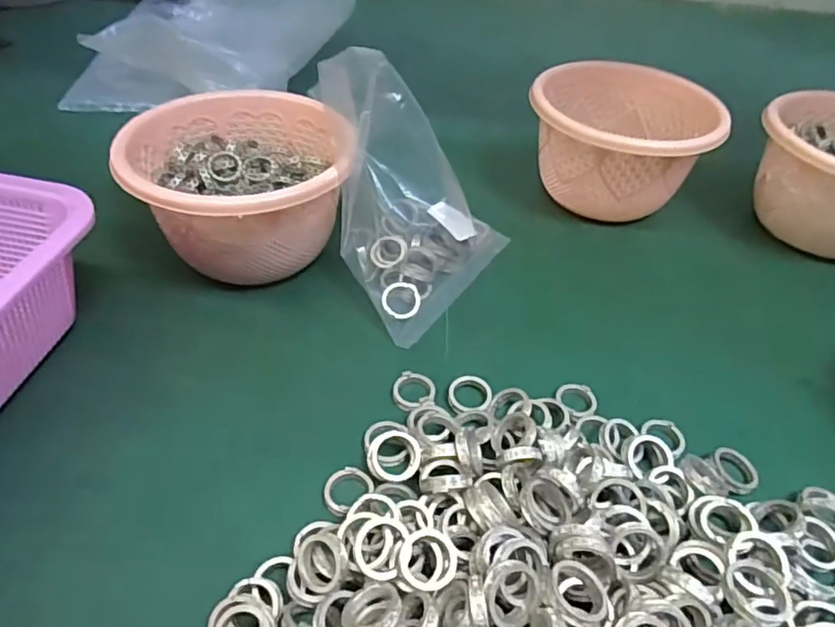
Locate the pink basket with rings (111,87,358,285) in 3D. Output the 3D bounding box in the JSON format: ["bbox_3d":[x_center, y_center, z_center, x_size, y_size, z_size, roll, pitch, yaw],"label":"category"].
[{"bbox_3d":[-0.123,-0.082,0.397,0.137,0.095,0.141,-19,48,-23],"label":"pink basket with rings"}]

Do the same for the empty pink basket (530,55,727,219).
[{"bbox_3d":[0.164,-0.137,0.476,0.145,0.092,0.125,12,44,8],"label":"empty pink basket"}]

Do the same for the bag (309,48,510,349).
[{"bbox_3d":[-0.001,-0.085,0.376,0.093,0.135,0.134,28,48,23],"label":"bag"}]

